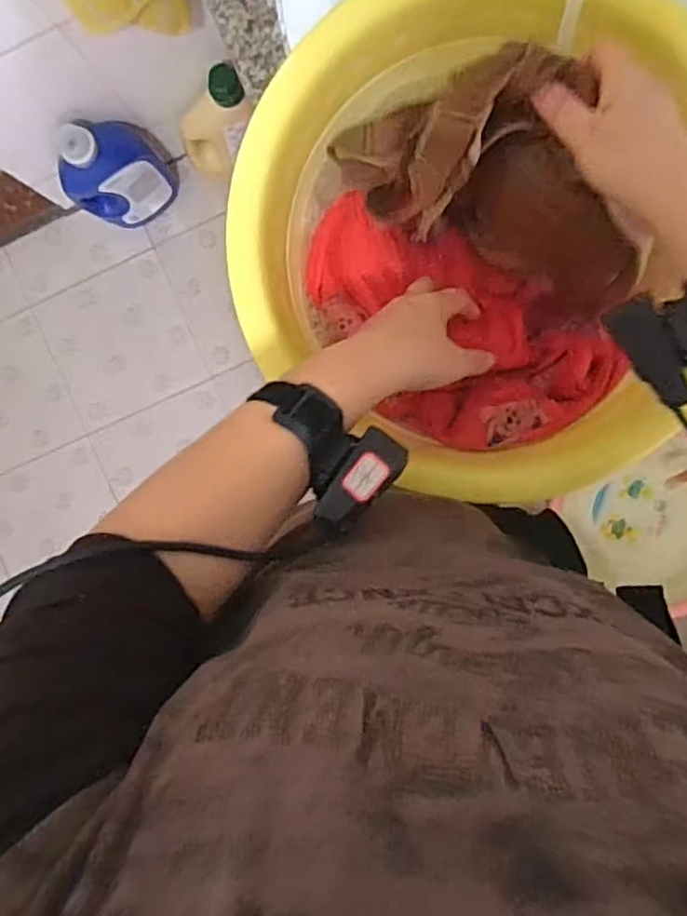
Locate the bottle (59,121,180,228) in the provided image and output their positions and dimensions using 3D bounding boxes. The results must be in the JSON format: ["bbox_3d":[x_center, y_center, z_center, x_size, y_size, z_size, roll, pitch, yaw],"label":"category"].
[{"bbox_3d":[-0.426,-0.540,1.257,0.097,0.302,0.187,41,95,1],"label":"bottle"}]

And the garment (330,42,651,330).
[{"bbox_3d":[0.103,-0.203,0.491,0.231,0.168,0.101,25,94,2],"label":"garment"}]

